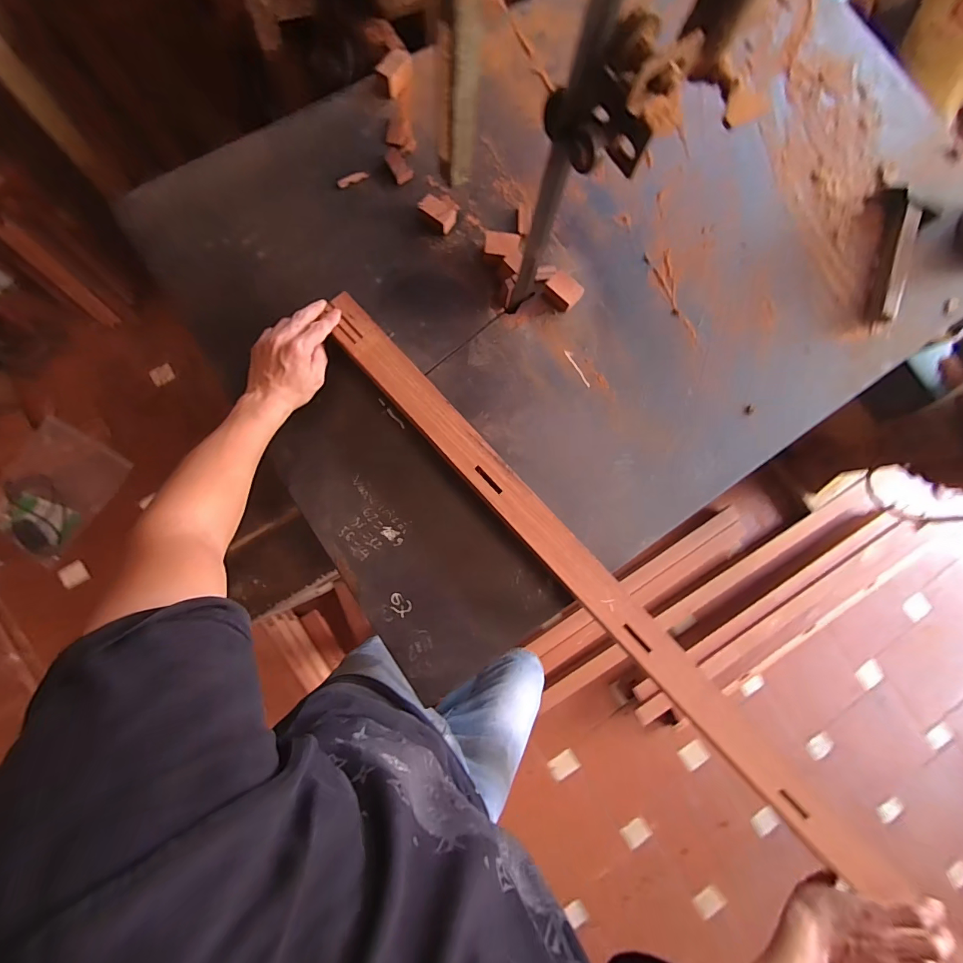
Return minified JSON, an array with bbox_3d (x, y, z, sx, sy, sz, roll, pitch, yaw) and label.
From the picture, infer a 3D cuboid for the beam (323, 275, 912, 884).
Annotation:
[{"bbox_3d":[0.133,0.127,0.565,0.073,0.051,0.983,-42,88,-6],"label":"beam"}]

